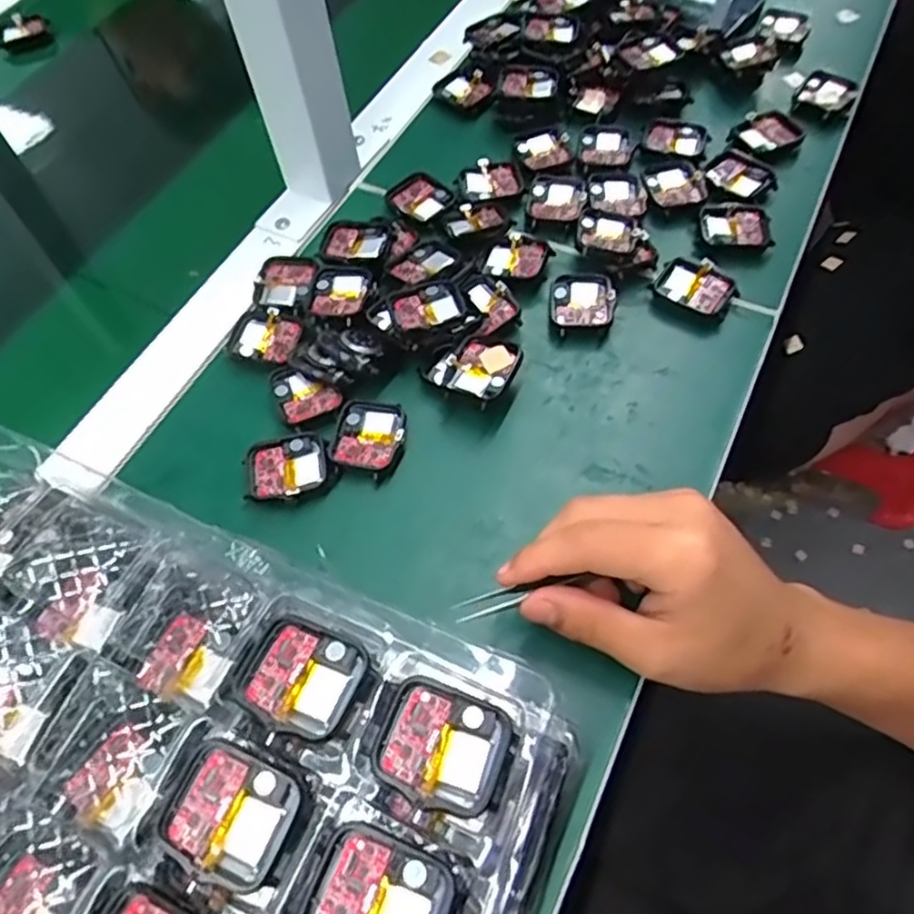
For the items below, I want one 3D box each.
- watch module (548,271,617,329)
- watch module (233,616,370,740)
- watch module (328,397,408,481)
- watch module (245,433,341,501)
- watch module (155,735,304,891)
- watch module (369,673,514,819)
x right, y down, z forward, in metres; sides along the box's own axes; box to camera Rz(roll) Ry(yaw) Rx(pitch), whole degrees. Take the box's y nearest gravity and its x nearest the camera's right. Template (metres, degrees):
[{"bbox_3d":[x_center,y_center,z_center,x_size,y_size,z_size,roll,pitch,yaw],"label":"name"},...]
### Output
[{"bbox_3d":[0.076,-0.096,0.422,0.039,0.011,0.040,3,59,6],"label":"watch module"},{"bbox_3d":[-0.057,0.079,0.251,0.042,0.004,0.036,19,63,15],"label":"watch module"},{"bbox_3d":[-0.048,-0.012,0.380,0.038,0.007,0.044,7,60,8],"label":"watch module"},{"bbox_3d":[-0.090,0.006,0.372,0.046,0.007,0.038,-18,60,-6],"label":"watch module"},{"bbox_3d":[-0.076,0.117,0.231,0.041,0.005,0.038,18,62,14],"label":"watch module"},{"bbox_3d":[-0.005,0.098,0.236,0.043,0.004,0.037,18,62,14],"label":"watch module"}]

